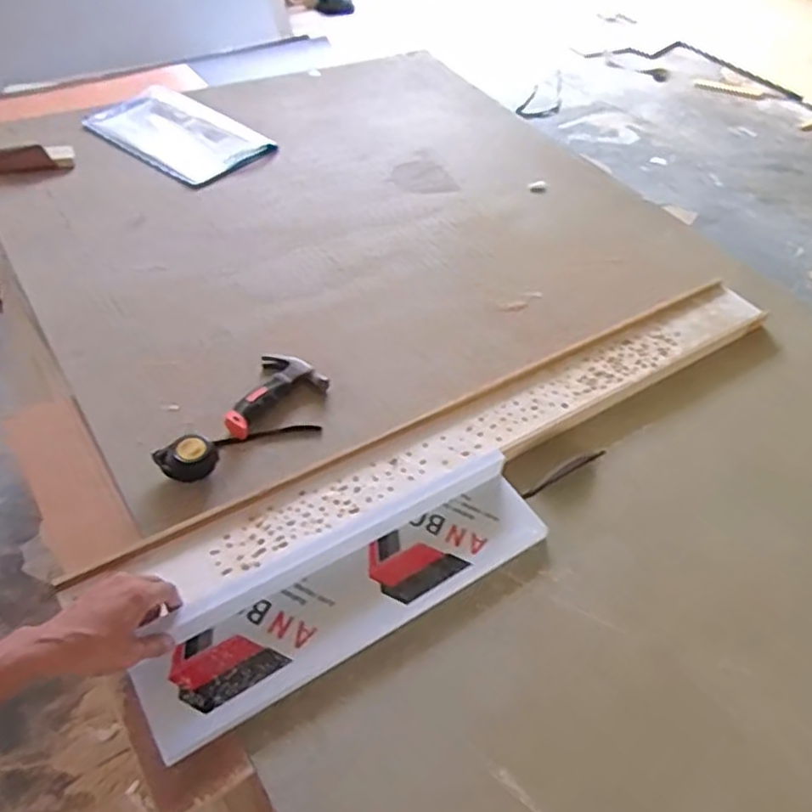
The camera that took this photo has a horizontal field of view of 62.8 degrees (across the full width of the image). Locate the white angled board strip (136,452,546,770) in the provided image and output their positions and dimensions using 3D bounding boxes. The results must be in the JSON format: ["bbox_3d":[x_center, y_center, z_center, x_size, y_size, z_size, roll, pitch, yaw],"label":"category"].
[{"bbox_3d":[-0.056,0.198,0.746,0.480,0.052,0.123,-25,55,-26],"label":"white angled board strip"}]

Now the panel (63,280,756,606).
[{"bbox_3d":[0.130,0.018,0.932,1.091,0.038,0.124,-23,54,-24],"label":"panel"}]

